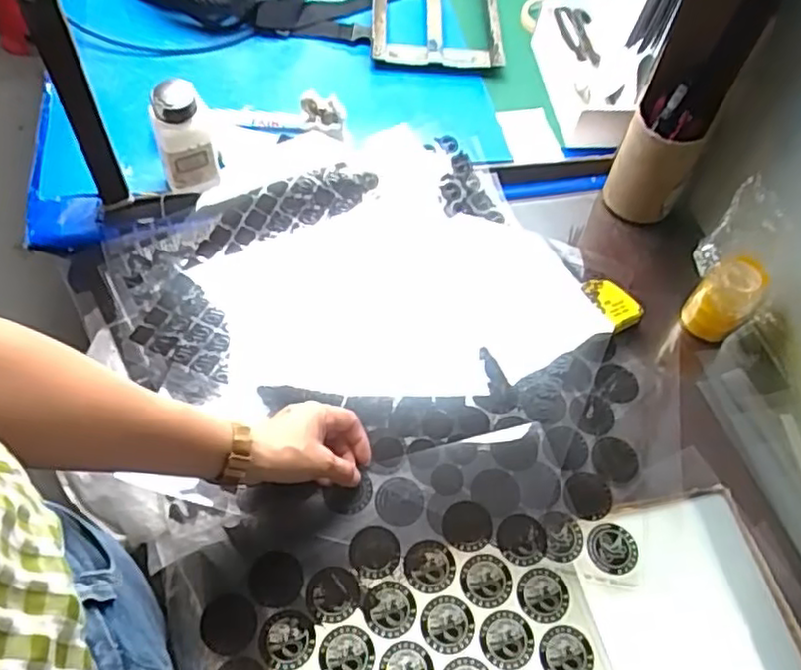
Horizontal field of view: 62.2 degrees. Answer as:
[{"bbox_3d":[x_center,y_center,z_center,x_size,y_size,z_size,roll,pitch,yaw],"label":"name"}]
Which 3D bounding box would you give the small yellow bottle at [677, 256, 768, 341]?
[{"bbox_3d":[0.314,-0.034,0.649,0.050,0.081,0.046,2,56,-3],"label":"small yellow bottle"}]

